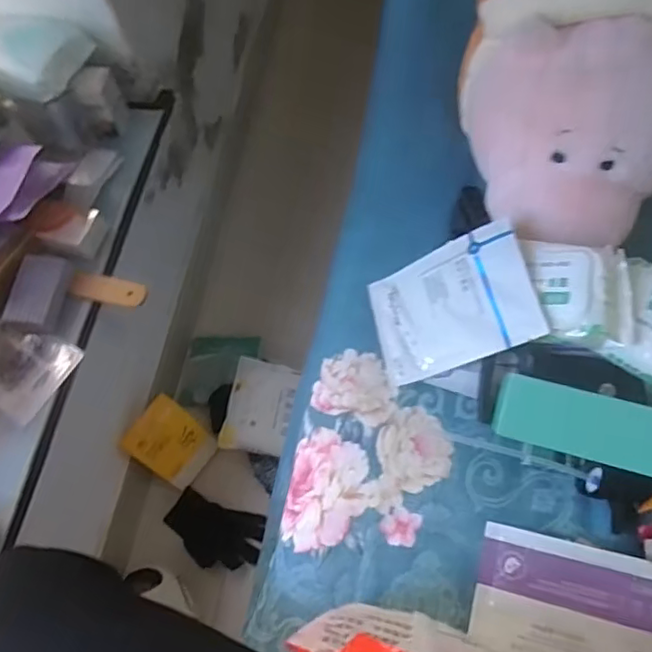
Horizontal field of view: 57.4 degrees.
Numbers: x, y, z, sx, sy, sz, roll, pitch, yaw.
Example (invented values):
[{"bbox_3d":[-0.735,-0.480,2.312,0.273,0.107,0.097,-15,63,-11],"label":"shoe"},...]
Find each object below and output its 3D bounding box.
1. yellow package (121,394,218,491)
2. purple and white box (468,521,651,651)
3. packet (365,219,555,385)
[{"bbox_3d":[-0.247,0.191,0.962,0.015,0.163,0.102,17,63,37],"label":"yellow package"},{"bbox_3d":[0.195,0.231,0.471,0.149,0.019,0.110,7,73,24],"label":"purple and white box"},{"bbox_3d":[0.114,-0.019,0.553,0.151,0.013,0.111,-25,72,34],"label":"packet"}]

